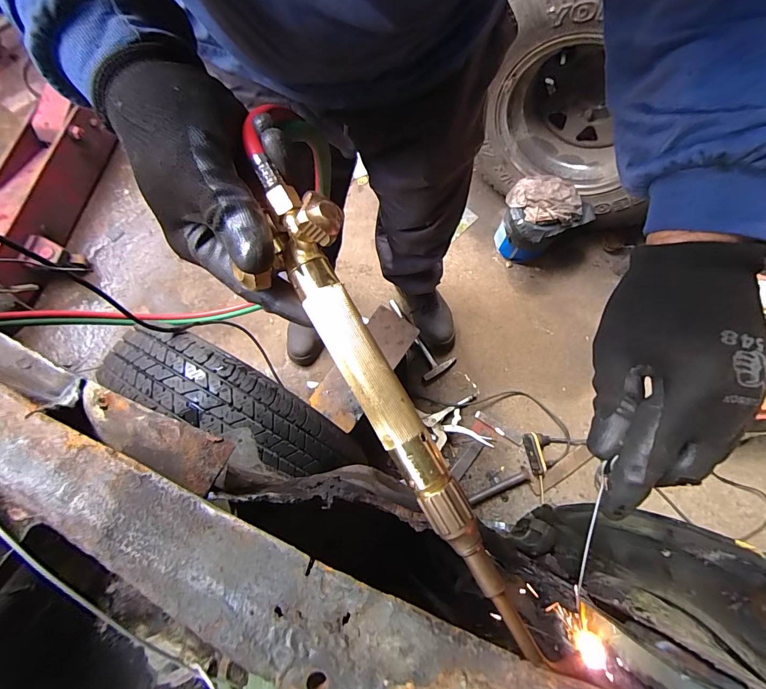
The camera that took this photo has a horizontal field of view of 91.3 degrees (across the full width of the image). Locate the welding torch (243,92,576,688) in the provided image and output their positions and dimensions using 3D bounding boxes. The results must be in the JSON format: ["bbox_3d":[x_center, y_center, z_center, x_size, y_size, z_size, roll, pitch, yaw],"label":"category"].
[{"bbox_3d":[0.000,0.021,0.209,0.041,0.035,0.345,-29,87,-8],"label":"welding torch"}]

